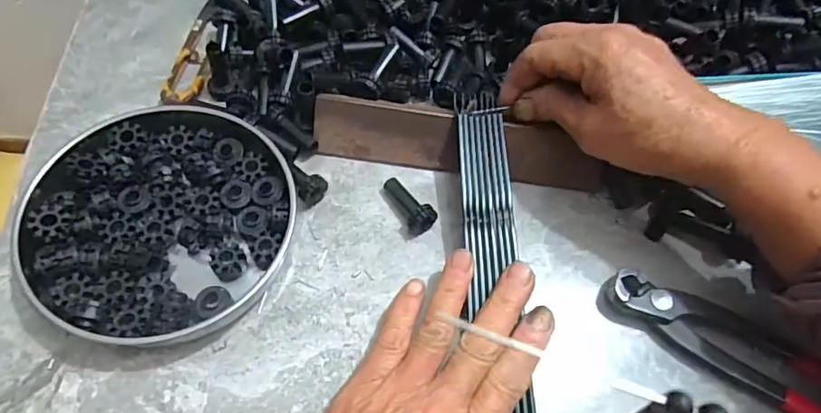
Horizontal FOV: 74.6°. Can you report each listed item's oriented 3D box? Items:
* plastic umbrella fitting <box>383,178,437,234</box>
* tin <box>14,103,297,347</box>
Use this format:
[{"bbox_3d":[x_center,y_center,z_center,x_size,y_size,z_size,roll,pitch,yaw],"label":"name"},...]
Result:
[{"bbox_3d":[-0.001,-0.001,0.322,0.019,0.014,0.041,-31,57,-16],"label":"plastic umbrella fitting"},{"bbox_3d":[-0.136,0.004,0.299,0.135,0.026,0.135,2,62,-3],"label":"tin"}]

